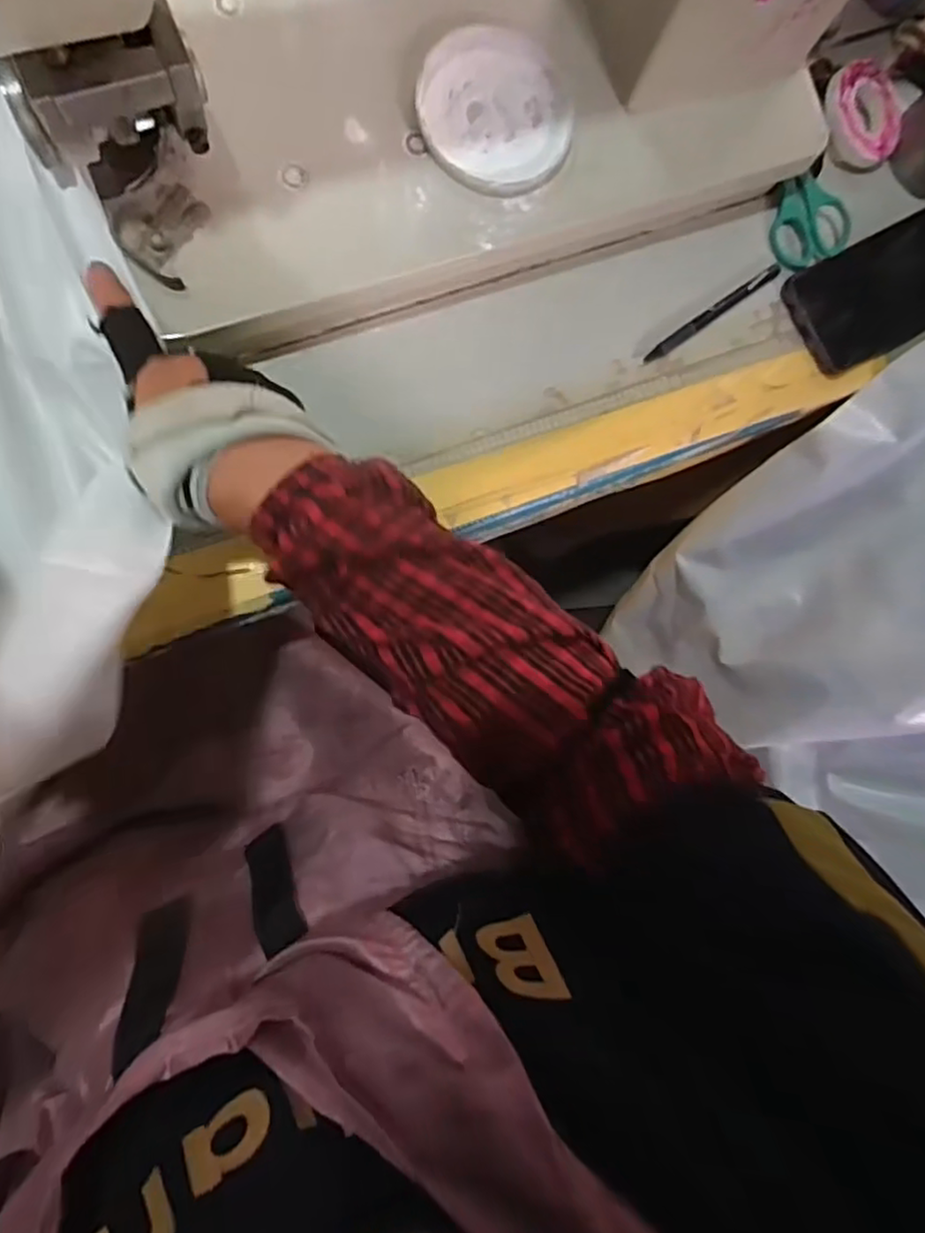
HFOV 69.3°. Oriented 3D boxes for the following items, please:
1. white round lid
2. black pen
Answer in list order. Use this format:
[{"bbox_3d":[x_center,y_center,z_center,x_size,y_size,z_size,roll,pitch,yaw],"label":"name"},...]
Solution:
[{"bbox_3d":[0.020,-0.293,0.388,0.088,0.005,0.092,0,90,-8],"label":"white round lid"},{"bbox_3d":[0.176,-0.214,0.471,0.121,0.005,0.009,-37,95,-6],"label":"black pen"}]

